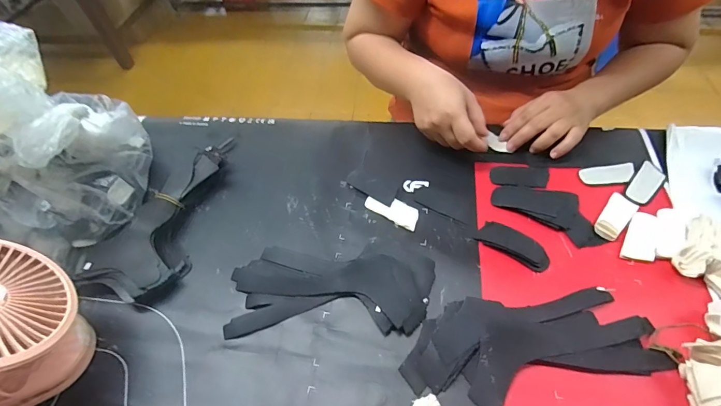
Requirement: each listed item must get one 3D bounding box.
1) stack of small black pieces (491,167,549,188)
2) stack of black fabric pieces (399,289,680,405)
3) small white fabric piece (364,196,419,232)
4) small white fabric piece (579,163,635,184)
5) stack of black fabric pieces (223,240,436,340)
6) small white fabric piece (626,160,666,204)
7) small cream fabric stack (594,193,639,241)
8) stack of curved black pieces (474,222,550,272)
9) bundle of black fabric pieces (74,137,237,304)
[{"bbox_3d":[0.204,-0.033,0.479,0.074,0.005,0.031,-1,53,4],"label":"stack of small black pieces"},{"bbox_3d":[0.156,0.131,0.352,0.229,0.014,0.093,-13,54,-5],"label":"stack of black fabric pieces"},{"bbox_3d":[0.039,0.008,0.460,0.069,0.004,0.031,23,59,20],"label":"small white fabric piece"},{"bbox_3d":[0.314,-0.037,0.474,0.068,0.004,0.029,-7,53,-1],"label":"small white fabric piece"},{"bbox_3d":[-0.030,0.086,0.399,0.212,0.022,0.099,-2,53,3],"label":"stack of black fabric pieces"},{"bbox_3d":[0.349,-0.025,0.458,0.027,0.004,0.073,35,63,26],"label":"small white fabric piece"},{"bbox_3d":[0.293,0.015,0.431,0.028,0.005,0.070,34,63,26],"label":"small cream fabric stack"},{"bbox_3d":[0.171,0.046,0.416,0.076,0.005,0.034,31,62,24],"label":"stack of curved black pieces"},{"bbox_3d":[-0.235,0.000,0.468,0.098,0.030,0.243,6,54,9],"label":"bundle of black fabric pieces"}]

